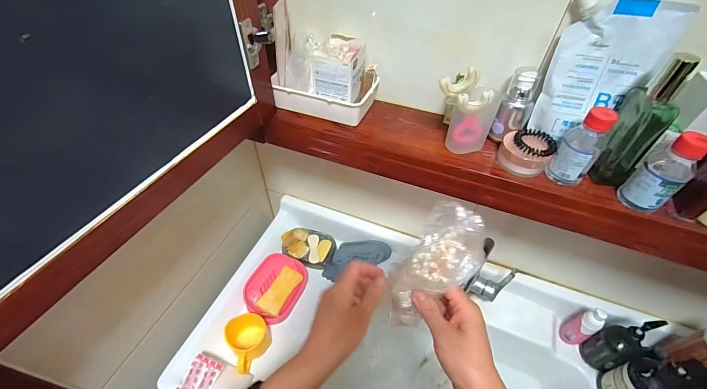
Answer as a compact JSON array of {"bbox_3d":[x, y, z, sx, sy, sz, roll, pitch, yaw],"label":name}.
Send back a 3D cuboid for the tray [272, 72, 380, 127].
[{"bbox_3d":[-0.049,-0.164,0.529,0.163,0.044,0.093,12,48,10],"label":"tray"}]

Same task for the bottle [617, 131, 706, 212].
[{"bbox_3d":[0.361,-0.026,0.374,0.042,0.100,0.043,-25,53,-23],"label":"bottle"}]

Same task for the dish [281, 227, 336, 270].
[{"bbox_3d":[-0.114,0.134,0.819,0.133,0.029,0.095,8,48,6],"label":"dish"}]

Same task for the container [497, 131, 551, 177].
[{"bbox_3d":[0.233,-0.057,0.442,0.061,0.038,0.053,5,47,3],"label":"container"}]

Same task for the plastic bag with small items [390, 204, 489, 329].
[{"bbox_3d":[0.092,0.088,0.374,0.069,0.159,0.043,41,18,31],"label":"plastic bag with small items"}]

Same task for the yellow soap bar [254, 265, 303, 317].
[{"bbox_3d":[-0.168,0.219,0.736,0.056,0.018,0.109,23,51,19],"label":"yellow soap bar"}]

